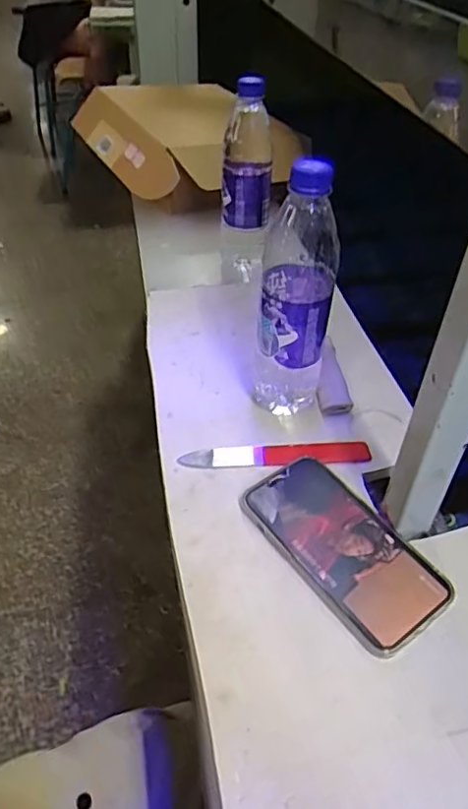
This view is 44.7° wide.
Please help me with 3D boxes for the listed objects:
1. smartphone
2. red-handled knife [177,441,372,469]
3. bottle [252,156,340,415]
[{"bbox_3d":[0.083,0.107,0.440,0.084,0.007,0.163,-30,54,-25],"label":"smartphone"},{"bbox_3d":[0.037,0.044,0.511,0.167,0.005,0.024,-2,47,-2],"label":"red-handled knife"},{"bbox_3d":[0.053,-0.089,0.494,0.064,0.228,0.062,10,44,8],"label":"bottle"}]

